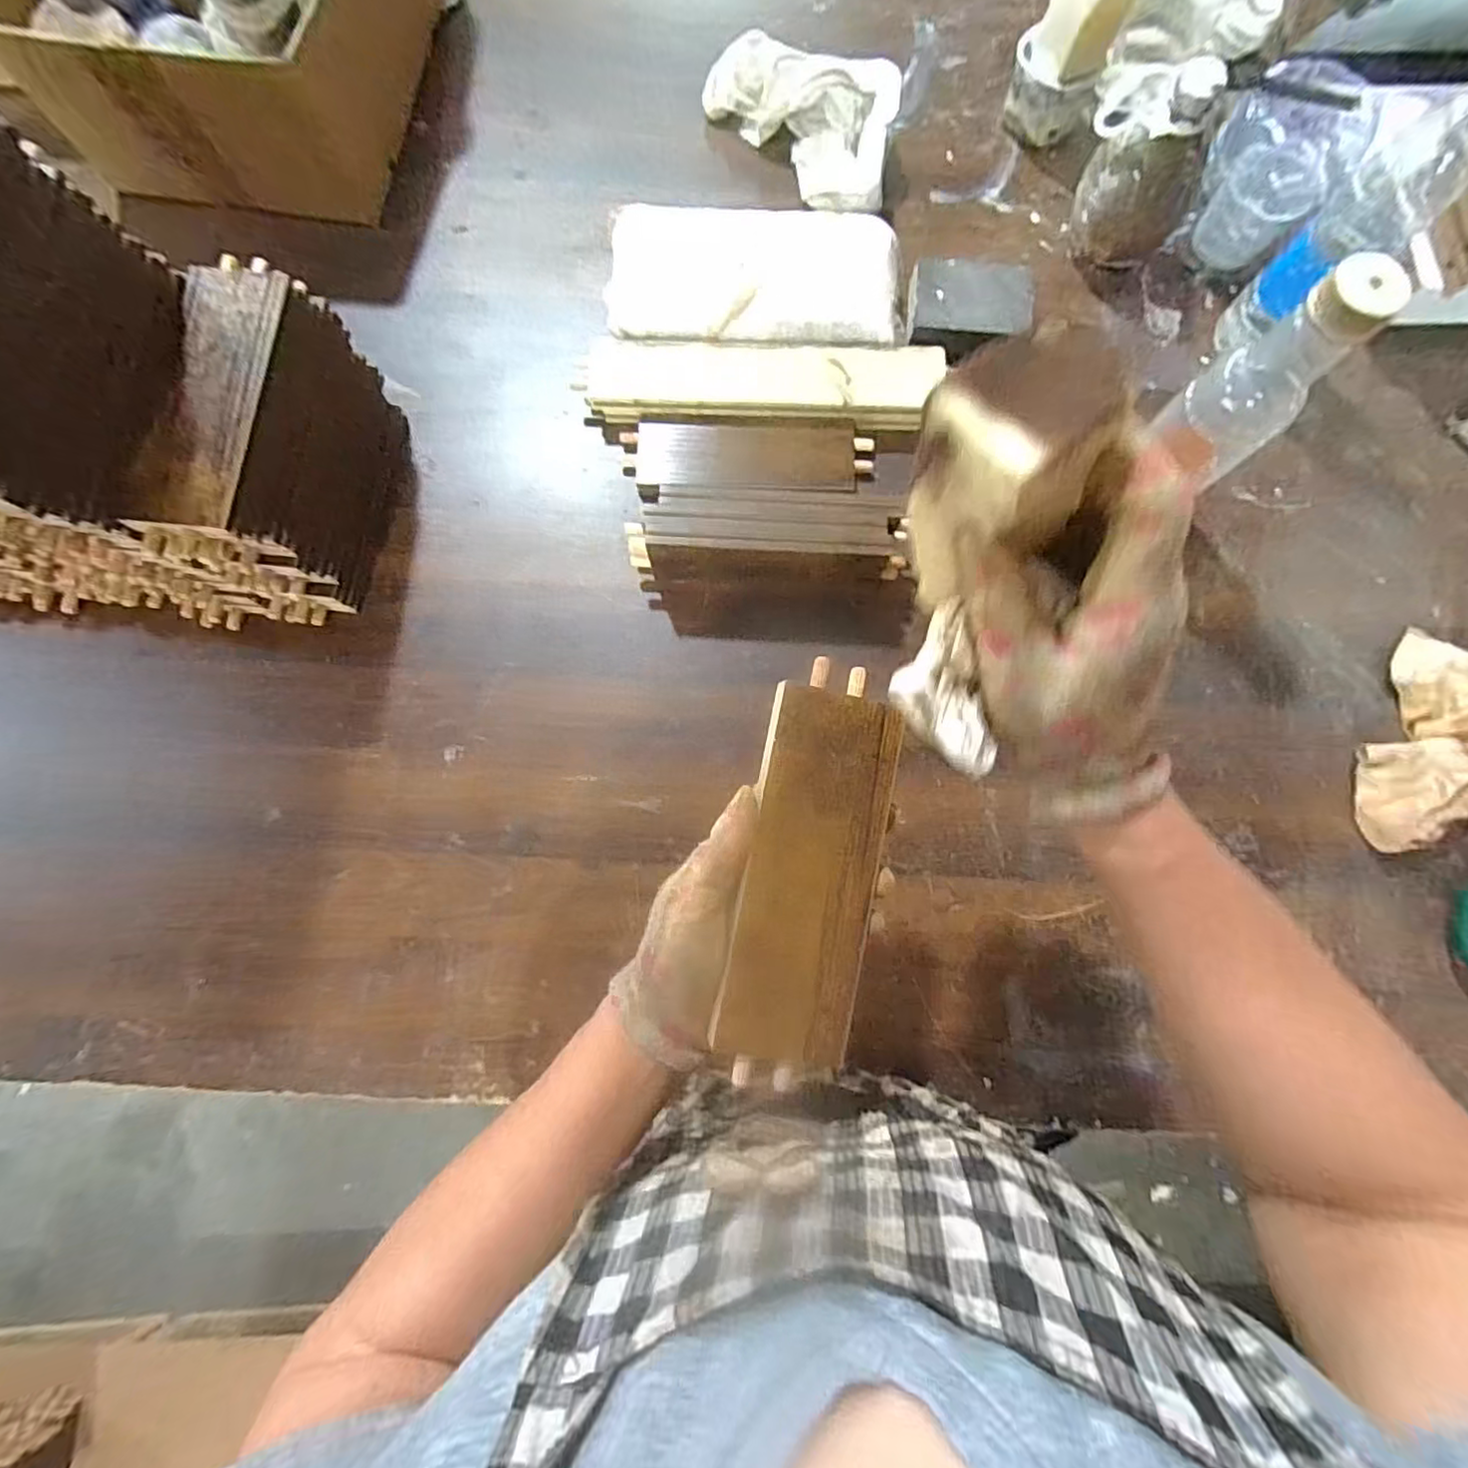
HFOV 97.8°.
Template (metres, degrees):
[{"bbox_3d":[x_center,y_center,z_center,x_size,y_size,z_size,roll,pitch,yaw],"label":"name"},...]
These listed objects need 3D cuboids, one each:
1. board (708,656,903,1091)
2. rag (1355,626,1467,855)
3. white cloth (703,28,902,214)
[{"bbox_3d":[0.039,0.066,0.311,0.065,0.014,0.194,11,85,2],"label":"board"},{"bbox_3d":[0.551,-0.008,0.488,0.106,0.042,0.219,23,81,4],"label":"rag"},{"bbox_3d":[0.071,-0.550,0.568,0.099,0.056,0.206,-41,83,-6],"label":"white cloth"}]

